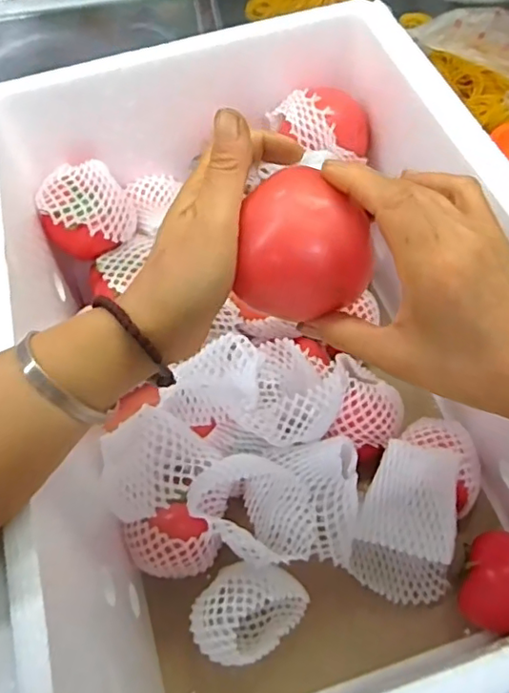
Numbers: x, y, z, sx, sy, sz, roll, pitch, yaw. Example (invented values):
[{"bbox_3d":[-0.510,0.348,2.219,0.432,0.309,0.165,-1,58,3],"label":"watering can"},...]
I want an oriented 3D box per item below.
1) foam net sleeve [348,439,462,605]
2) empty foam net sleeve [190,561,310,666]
[{"bbox_3d":[0.116,0.131,0.446,0.071,0.071,0.107,15,65,10],"label":"foam net sleeve"},{"bbox_3d":[-0.005,0.192,0.426,0.078,0.066,0.061,-41,69,-16],"label":"empty foam net sleeve"}]

